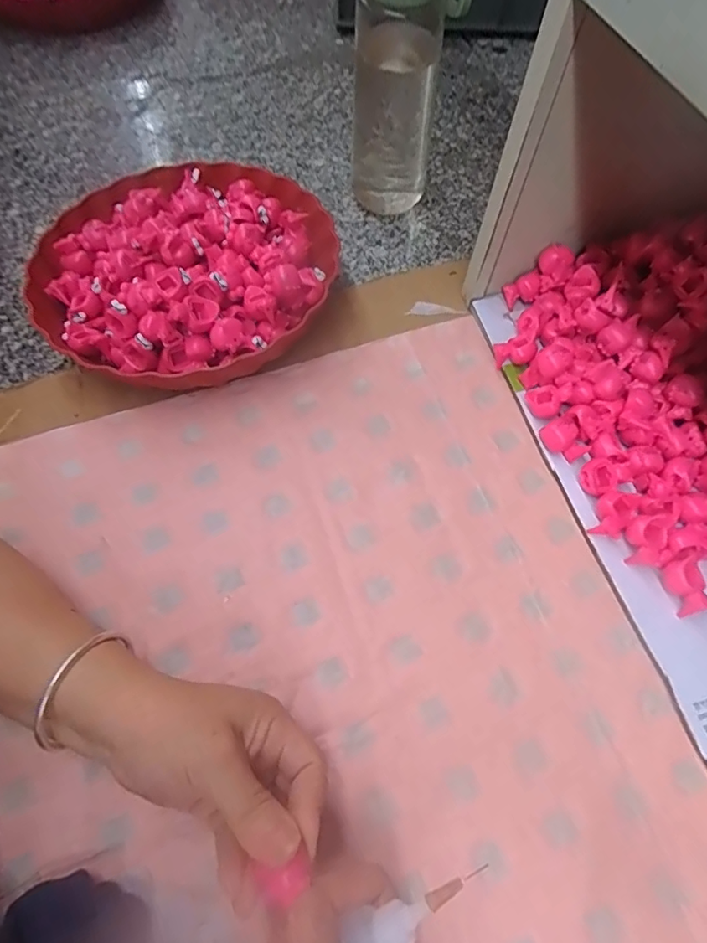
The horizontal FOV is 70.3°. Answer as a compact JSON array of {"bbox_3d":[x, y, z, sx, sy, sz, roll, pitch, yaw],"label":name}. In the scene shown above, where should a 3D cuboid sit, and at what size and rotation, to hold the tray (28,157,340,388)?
[{"bbox_3d":[-0.125,-0.158,0.408,0.211,0.082,0.218,14,67,7],"label":"tray"}]

